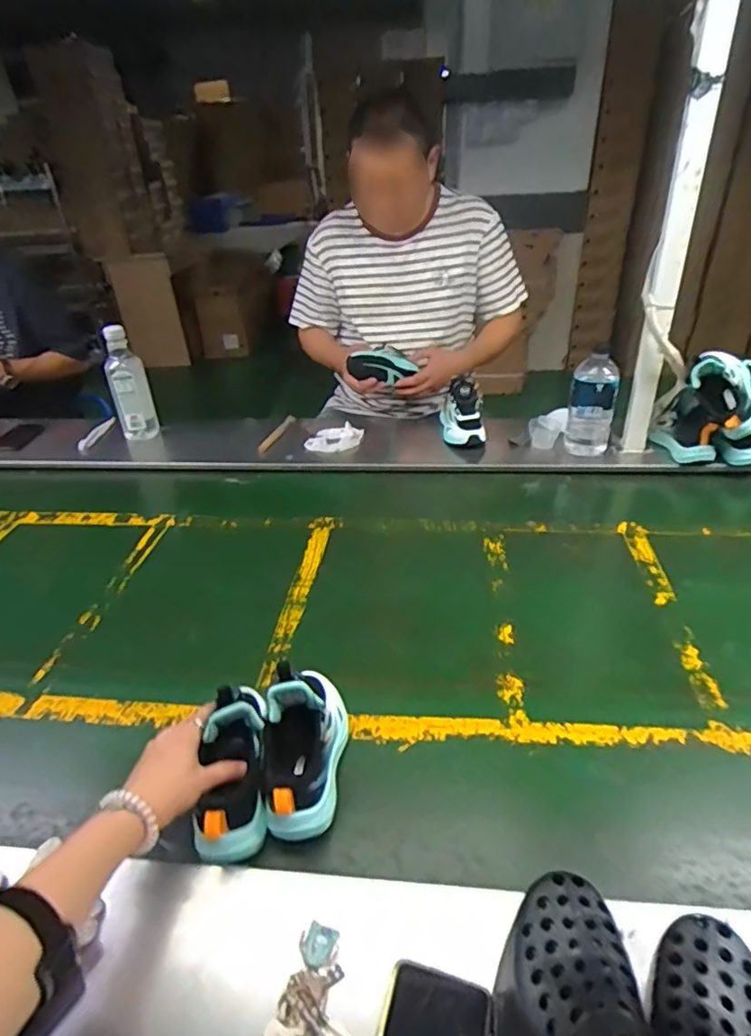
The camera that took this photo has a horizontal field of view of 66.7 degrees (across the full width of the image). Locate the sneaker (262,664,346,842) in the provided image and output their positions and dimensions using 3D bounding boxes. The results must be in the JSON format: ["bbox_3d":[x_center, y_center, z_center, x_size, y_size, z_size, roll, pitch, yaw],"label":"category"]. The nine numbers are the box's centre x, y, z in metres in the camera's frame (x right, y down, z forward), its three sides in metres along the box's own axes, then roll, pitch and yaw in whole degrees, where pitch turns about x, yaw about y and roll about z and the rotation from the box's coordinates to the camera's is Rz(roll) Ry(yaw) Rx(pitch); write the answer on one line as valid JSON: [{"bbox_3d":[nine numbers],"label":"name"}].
[{"bbox_3d":[-0.073,0.223,0.595,0.071,0.133,0.174,-2,34,2],"label":"sneaker"}]

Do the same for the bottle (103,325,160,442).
[{"bbox_3d":[-0.534,-0.282,1.243,0.080,0.240,0.085,-17,36,-21],"label":"bottle"}]

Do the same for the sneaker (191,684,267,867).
[{"bbox_3d":[-0.144,0.244,0.547,0.070,0.061,0.153,-3,67,1],"label":"sneaker"}]

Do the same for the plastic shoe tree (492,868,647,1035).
[{"bbox_3d":[0.127,0.316,0.382,0.083,0.106,0.128,5,35,11],"label":"plastic shoe tree"}]

